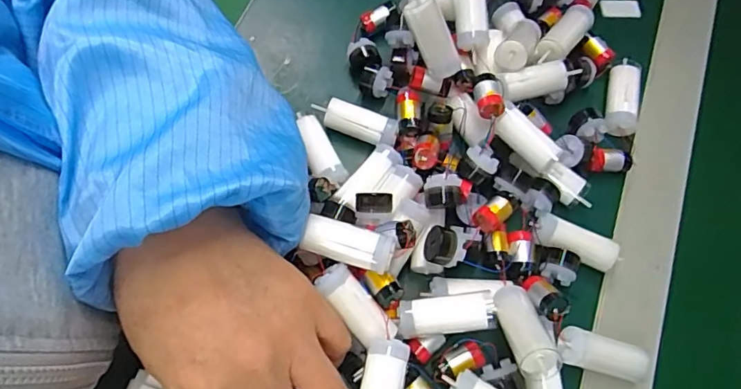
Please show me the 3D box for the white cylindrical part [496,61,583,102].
[{"bbox_3d":[0.109,-0.074,0.336,0.056,0.013,0.018,-15,71,-9],"label":"white cylindrical part"}]

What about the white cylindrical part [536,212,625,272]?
[{"bbox_3d":[0.128,0.031,0.327,0.052,0.018,0.019,22,69,6],"label":"white cylindrical part"}]

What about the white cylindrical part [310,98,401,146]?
[{"bbox_3d":[-0.010,-0.048,0.344,0.057,0.023,0.017,22,69,6],"label":"white cylindrical part"}]

